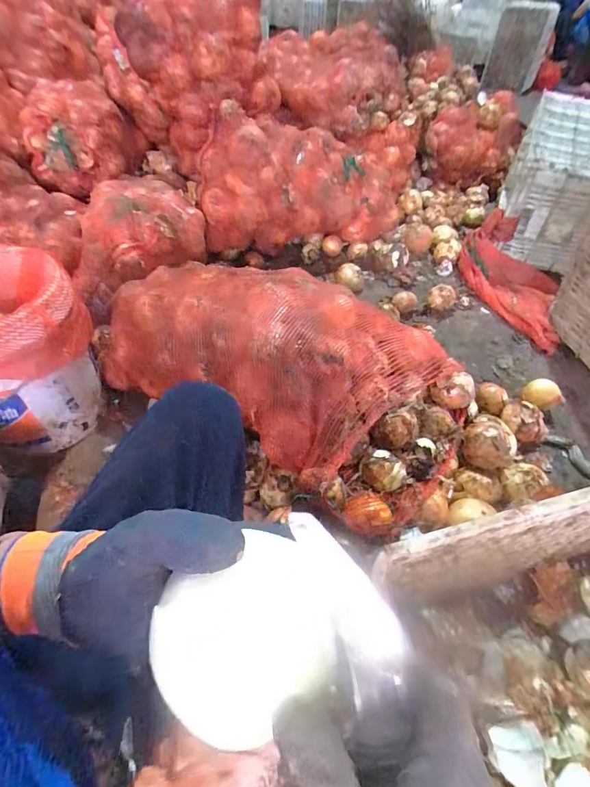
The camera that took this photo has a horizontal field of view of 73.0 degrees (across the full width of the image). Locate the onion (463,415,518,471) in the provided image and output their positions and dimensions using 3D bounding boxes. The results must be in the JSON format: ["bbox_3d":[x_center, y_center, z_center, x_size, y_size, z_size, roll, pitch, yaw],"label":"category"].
[{"bbox_3d":[0.367,0.093,0.751,0.088,0.074,0.072,36,56,26],"label":"onion"}]

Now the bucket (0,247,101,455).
[{"bbox_3d":[-0.557,-0.080,0.793,0.275,0.311,0.286,1,48,-1],"label":"bucket"}]

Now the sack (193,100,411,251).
[{"bbox_3d":[0.016,-0.683,1.309,0.650,0.330,0.261,-11,50,-12],"label":"sack"}]

